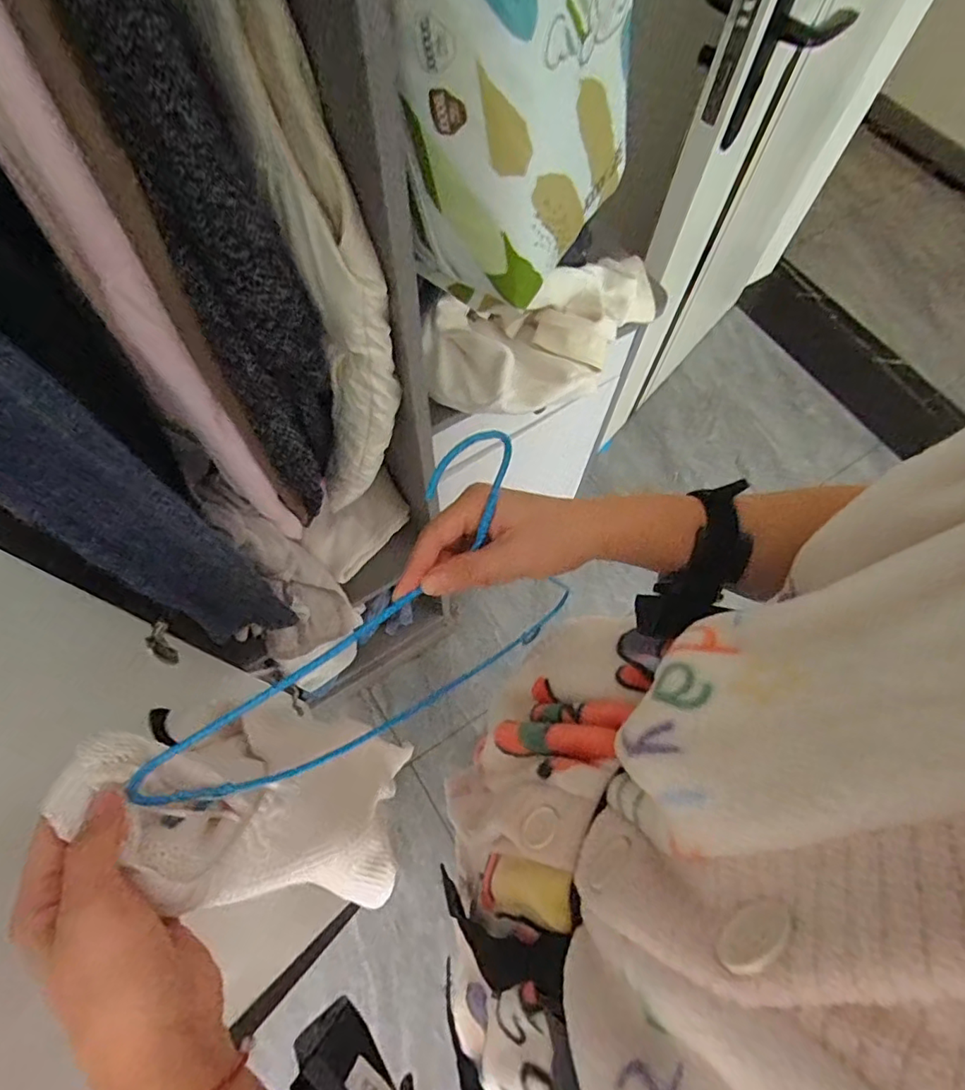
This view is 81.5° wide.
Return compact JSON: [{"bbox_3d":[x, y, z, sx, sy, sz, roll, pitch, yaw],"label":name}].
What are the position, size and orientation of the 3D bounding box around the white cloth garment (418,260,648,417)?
[{"bbox_3d":[0.083,-0.258,0.671,0.327,0.088,0.149,-31,71,-14],"label":"white cloth garment"}]

